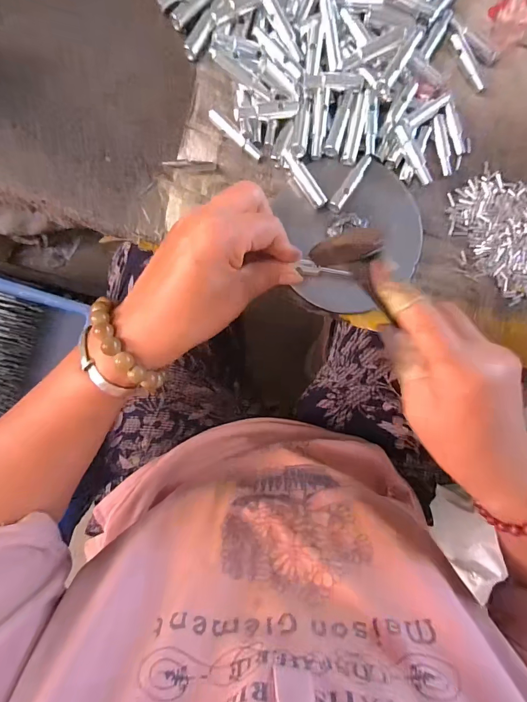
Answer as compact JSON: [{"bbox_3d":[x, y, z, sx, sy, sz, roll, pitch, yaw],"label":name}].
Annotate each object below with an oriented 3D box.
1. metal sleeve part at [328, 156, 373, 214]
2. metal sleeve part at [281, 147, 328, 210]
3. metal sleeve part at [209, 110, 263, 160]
[{"bbox_3d":[0.070,-0.136,0.290,0.010,0.005,0.053,33,87,-7],"label":"metal sleeve part"},{"bbox_3d":[0.031,-0.136,0.288,0.011,0.006,0.053,-39,96,-5],"label":"metal sleeve part"},{"bbox_3d":[-0.023,-0.172,0.291,0.051,0.008,0.007,39,87,-7],"label":"metal sleeve part"}]

